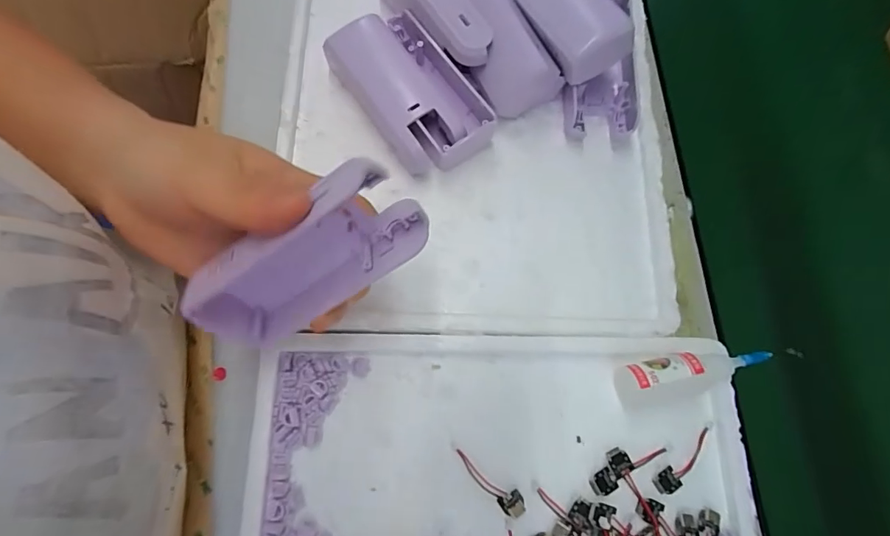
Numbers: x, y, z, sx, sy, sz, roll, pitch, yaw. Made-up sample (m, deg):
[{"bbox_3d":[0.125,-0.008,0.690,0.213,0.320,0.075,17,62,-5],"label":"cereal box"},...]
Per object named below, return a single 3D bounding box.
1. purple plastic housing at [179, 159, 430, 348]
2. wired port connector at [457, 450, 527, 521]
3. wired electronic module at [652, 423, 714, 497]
[{"bbox_3d":[-0.061,-0.001,0.203,0.109,0.046,0.035,-29,77,15],"label":"purple plastic housing"},{"bbox_3d":[0.025,0.117,0.251,0.047,0.004,0.012,44,76,7],"label":"wired port connector"},{"bbox_3d":[0.139,0.110,0.259,0.049,0.004,0.013,-38,81,-13],"label":"wired electronic module"}]

